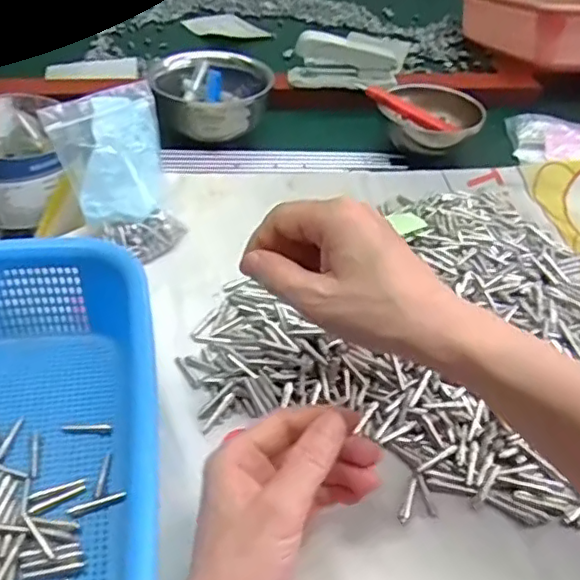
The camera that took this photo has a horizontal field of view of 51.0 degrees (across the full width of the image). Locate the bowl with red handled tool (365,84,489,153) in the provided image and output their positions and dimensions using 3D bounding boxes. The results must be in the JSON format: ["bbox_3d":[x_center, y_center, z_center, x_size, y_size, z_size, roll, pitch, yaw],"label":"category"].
[{"bbox_3d":[0.142,-0.179,0.641,0.084,0.055,0.103,-32,53,-33],"label":"bowl with red handled tool"}]

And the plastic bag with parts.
[{"bbox_3d":[-0.128,-0.088,0.475,0.087,0.129,0.023,-33,27,-35],"label":"plastic bag with parts"}]

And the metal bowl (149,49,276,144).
[{"bbox_3d":[-0.081,-0.200,0.636,0.105,0.073,0.100,2,42,-2],"label":"metal bowl"}]

